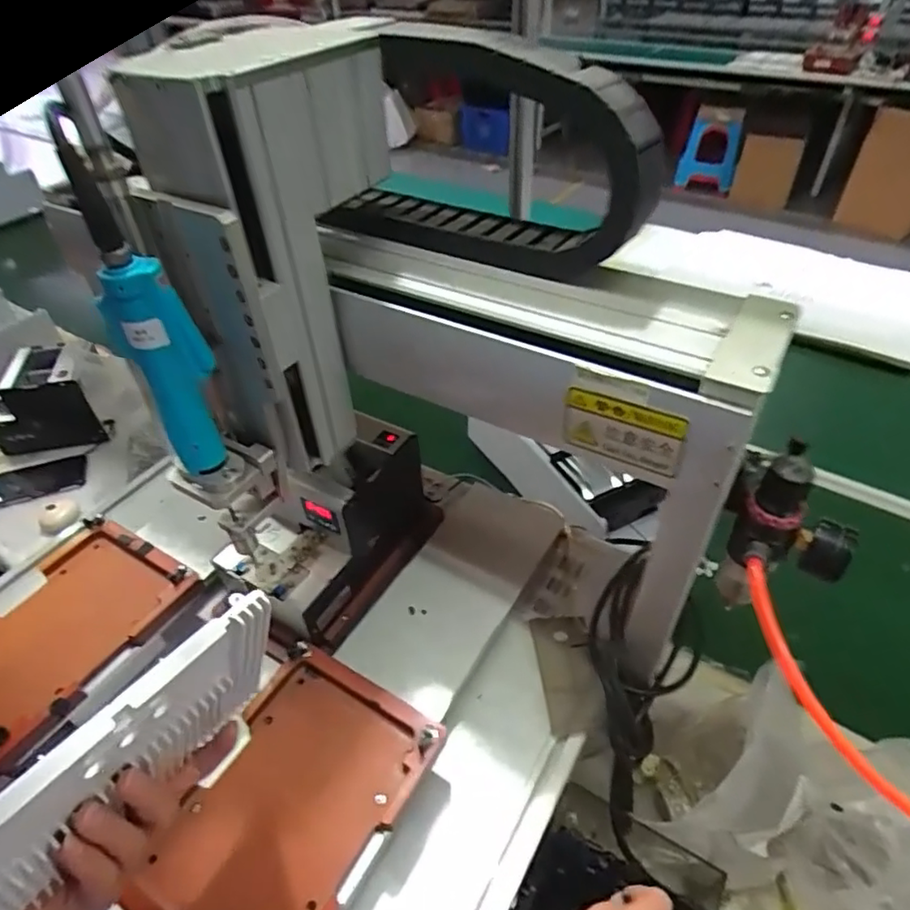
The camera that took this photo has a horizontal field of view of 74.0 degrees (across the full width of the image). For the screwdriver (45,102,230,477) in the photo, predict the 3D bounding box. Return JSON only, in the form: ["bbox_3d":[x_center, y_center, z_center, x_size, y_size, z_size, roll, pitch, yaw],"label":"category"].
[{"bbox_3d":[-0.196,-0.083,0.392,0.044,0.239,0.033,-34,51,-29],"label":"screwdriver"}]

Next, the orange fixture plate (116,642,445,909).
[{"bbox_3d":[-0.131,0.270,0.467,0.154,0.021,0.218,22,49,24],"label":"orange fixture plate"}]

